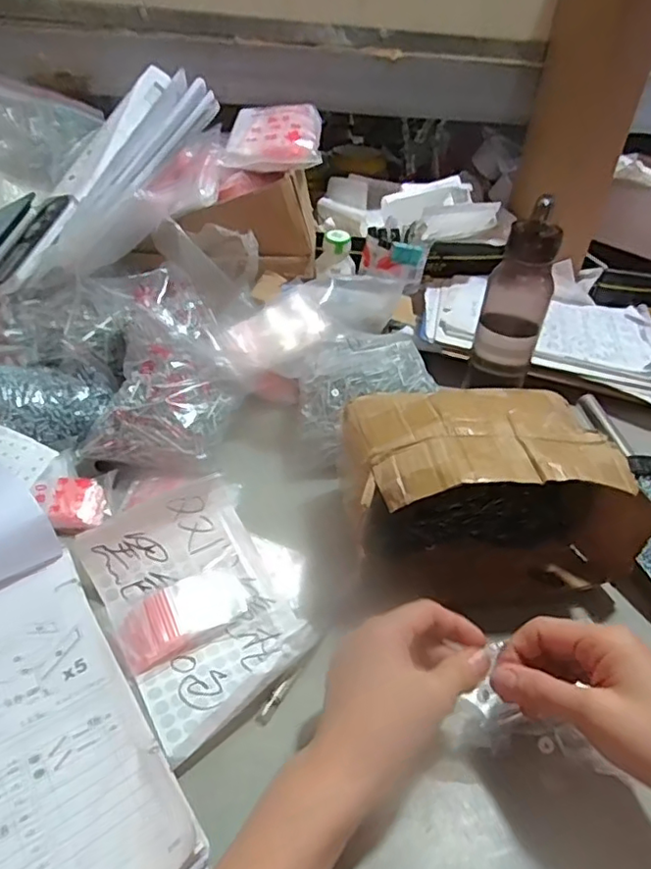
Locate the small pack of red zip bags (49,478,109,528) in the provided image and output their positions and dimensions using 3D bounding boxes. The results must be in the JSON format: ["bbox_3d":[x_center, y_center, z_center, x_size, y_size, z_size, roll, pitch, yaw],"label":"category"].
[{"bbox_3d":[-0.222,0.061,0.531,0.045,0.016,0.048,-10,45,-19],"label":"small pack of red zip bags"}]

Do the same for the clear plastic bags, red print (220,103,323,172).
[{"bbox_3d":[-0.066,-0.377,0.753,0.119,0.051,0.138,3,42,-5],"label":"clear plastic bags, red print"}]

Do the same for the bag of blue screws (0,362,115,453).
[{"bbox_3d":[-0.290,-0.038,0.593,0.117,0.054,0.098,13,36,7],"label":"bag of blue screws"}]

